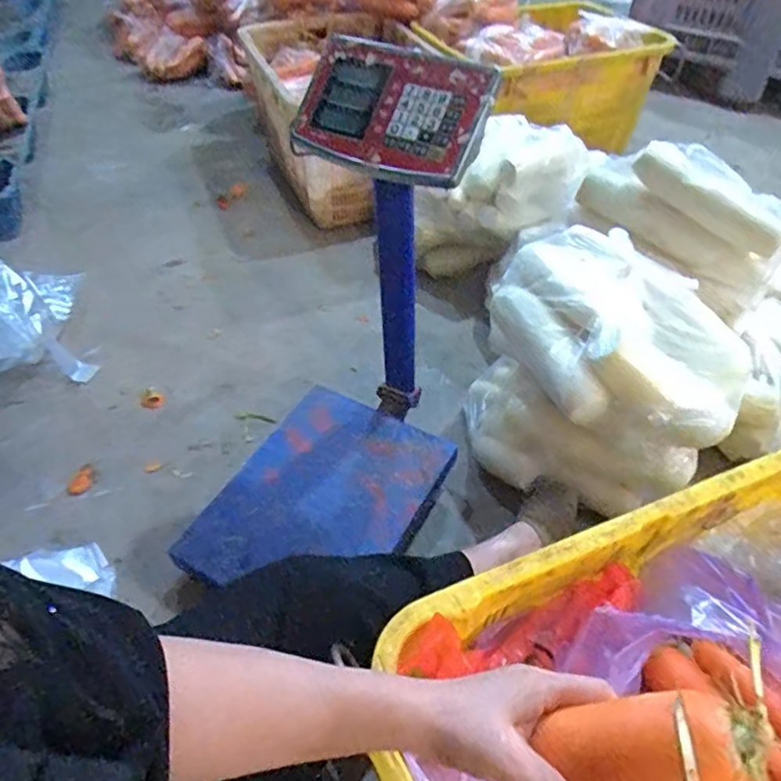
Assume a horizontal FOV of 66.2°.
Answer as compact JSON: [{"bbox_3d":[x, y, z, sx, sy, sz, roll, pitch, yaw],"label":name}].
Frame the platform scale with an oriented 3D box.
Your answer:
[{"bbox_3d":[-0.078,-0.048,0.794,0.300,0.605,0.446,22,49,18],"label":"platform scale"}]

